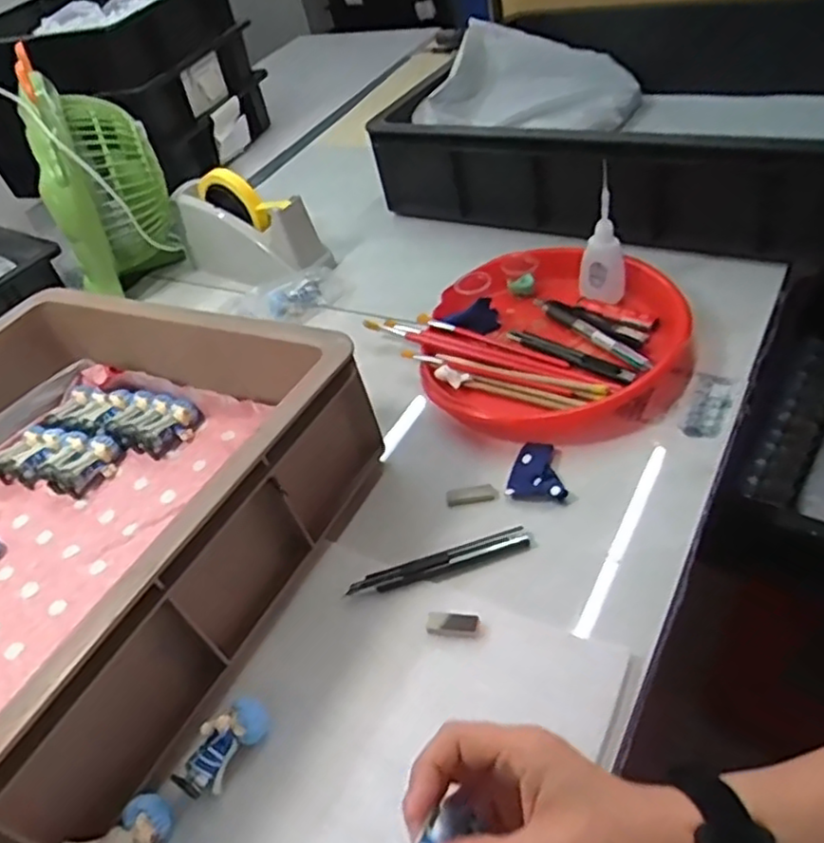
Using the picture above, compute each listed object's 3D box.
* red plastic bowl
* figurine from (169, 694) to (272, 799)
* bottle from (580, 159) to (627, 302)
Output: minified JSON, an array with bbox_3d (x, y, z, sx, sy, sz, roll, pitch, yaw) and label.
[{"bbox_3d":[0.128,-0.079,0.642,0.230,0.057,0.239,-8,43,8],"label":"red plastic bowl"},{"bbox_3d":[-0.117,0.199,0.422,0.028,0.029,0.063,31,67,32],"label":"figurine"},{"bbox_3d":[0.186,-0.172,0.653,0.045,0.117,0.030,25,56,35],"label":"bottle"}]

